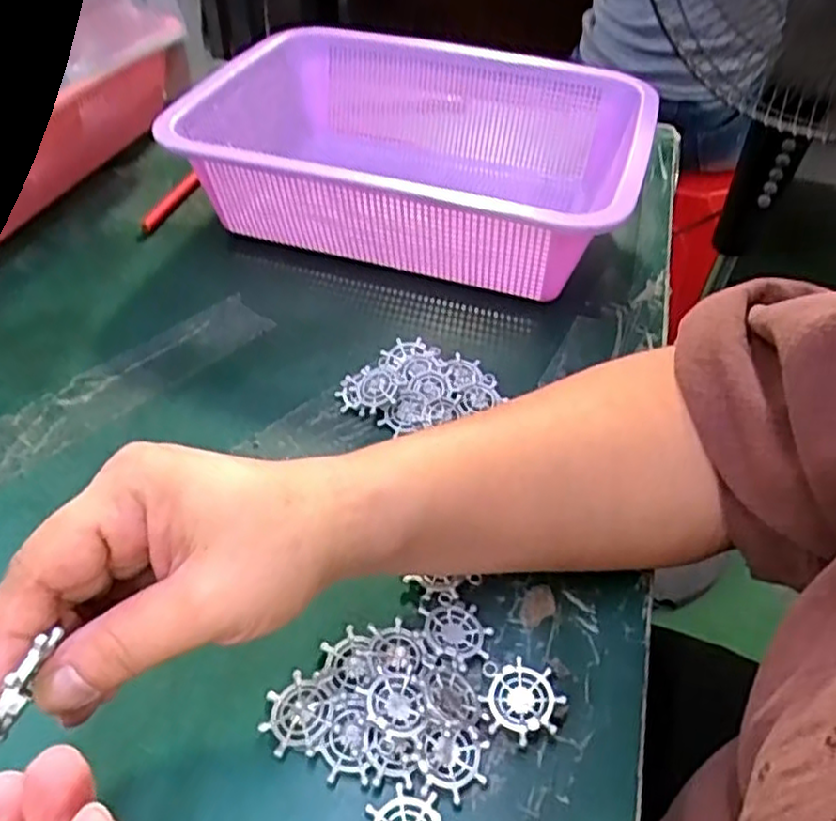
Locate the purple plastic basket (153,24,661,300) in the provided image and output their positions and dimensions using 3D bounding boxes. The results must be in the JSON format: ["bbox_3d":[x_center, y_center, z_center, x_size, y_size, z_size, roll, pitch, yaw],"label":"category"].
[{"bbox_3d":[0.005,-0.177,0.491,0.283,0.091,0.216,15,48,12],"label":"purple plastic basket"}]

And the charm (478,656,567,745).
[{"bbox_3d":[0.040,0.113,0.273,0.032,0.004,0.030,-5,44,5],"label":"charm"}]

